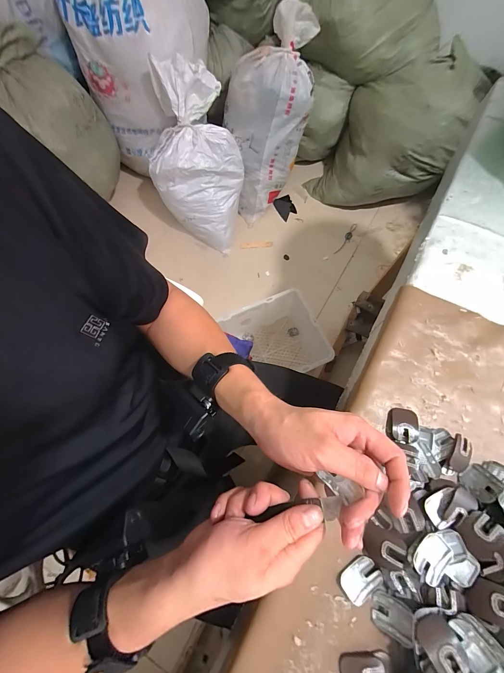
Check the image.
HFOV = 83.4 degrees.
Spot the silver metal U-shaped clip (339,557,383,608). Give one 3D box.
[{"bbox_3d":[0.111,0.248,0.288,0.040,0.005,0.029,-34,74,-10],"label":"silver metal U-shaped clip"}]

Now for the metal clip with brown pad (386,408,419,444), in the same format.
[{"bbox_3d":[0.179,0.105,0.334,0.034,0.004,0.042,15,56,18],"label":"metal clip with brown pad"}]

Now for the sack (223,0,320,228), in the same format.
[{"bbox_3d":[0.035,-0.822,1.121,0.330,0.689,0.207,18,38,7],"label":"sack"}]

